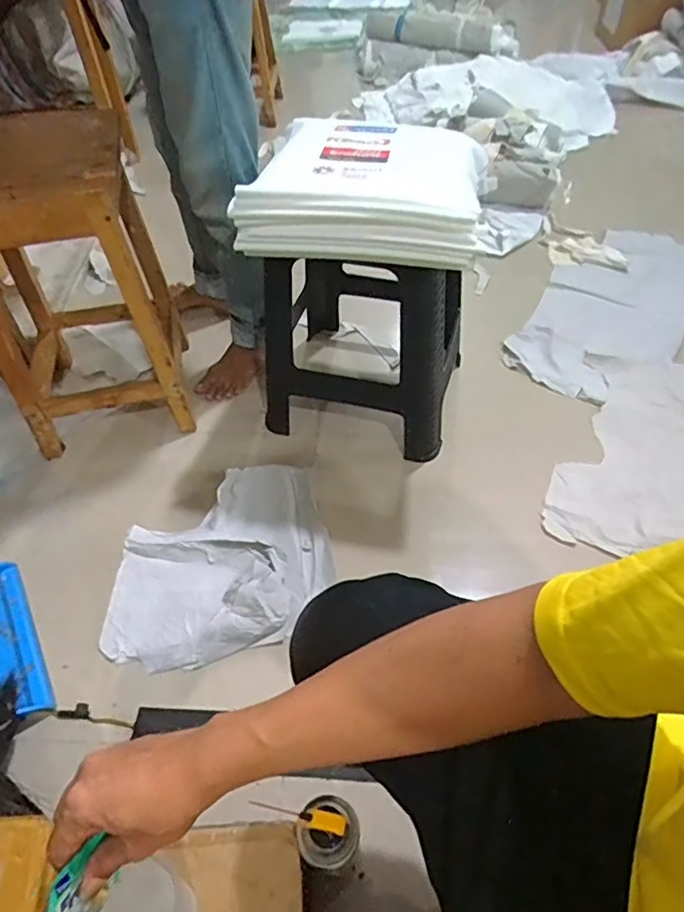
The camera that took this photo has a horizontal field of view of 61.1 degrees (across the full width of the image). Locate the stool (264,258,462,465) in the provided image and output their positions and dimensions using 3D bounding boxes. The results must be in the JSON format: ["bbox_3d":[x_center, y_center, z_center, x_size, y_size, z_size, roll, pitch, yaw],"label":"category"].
[{"bbox_3d":[0.046,-0.274,1.136,0.363,0.412,0.342,12,51,12],"label":"stool"}]

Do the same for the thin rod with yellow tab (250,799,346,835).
[{"bbox_3d":[-0.040,0.344,0.554,0.089,0.017,0.015,8,51,9],"label":"thin rod with yellow tab"}]

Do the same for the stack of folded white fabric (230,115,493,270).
[{"bbox_3d":[0.044,-0.420,0.909,0.350,0.095,0.301,10,51,11],"label":"stack of folded white fabric"}]

